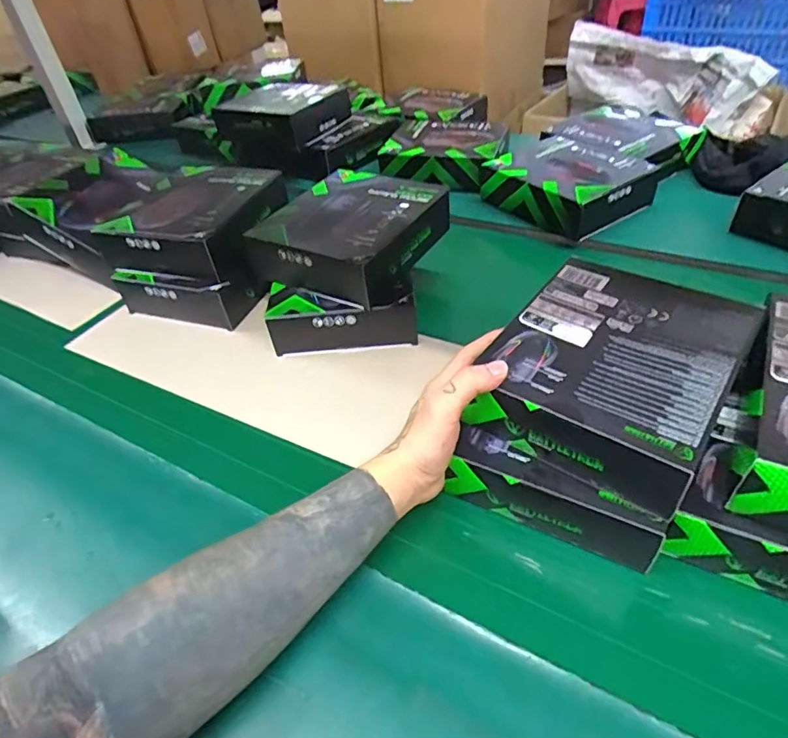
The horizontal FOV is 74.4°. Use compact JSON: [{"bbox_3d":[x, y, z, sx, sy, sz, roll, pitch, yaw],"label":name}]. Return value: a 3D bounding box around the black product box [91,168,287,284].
[{"bbox_3d":[-0.237,-0.183,0.647,0.176,0.065,0.186,13,47,21],"label":"black product box"}]

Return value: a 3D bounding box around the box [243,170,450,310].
[{"bbox_3d":[-0.049,-0.155,0.595,0.165,0.059,0.180,16,48,23],"label":"box"}]

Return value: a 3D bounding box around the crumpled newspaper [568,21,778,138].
[{"bbox_3d":[0.673,-0.734,1.313,0.463,0.193,0.089,20,50,26],"label":"crumpled newspaper"}]

